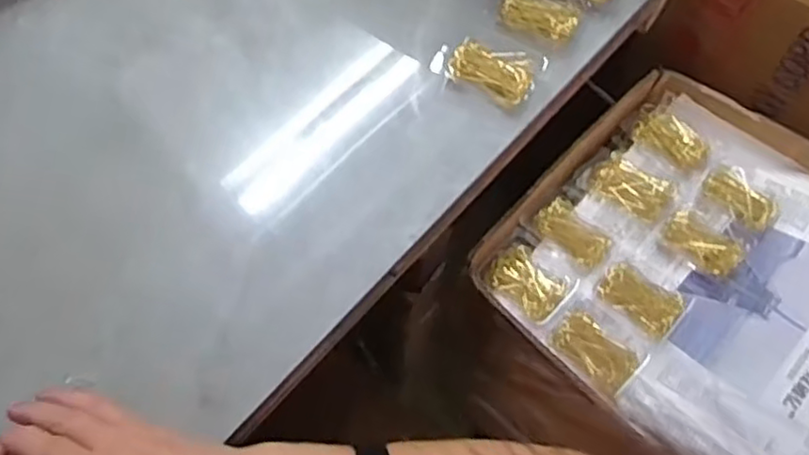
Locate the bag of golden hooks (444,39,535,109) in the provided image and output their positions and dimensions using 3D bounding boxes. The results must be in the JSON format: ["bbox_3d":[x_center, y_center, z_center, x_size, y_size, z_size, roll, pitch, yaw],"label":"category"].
[{"bbox_3d":[0.078,-0.139,0.582,0.075,0.023,0.044,27,66,10],"label":"bag of golden hooks"}]

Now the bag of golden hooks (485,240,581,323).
[{"bbox_3d":[0.116,0.049,0.612,0.076,0.016,0.057,36,68,14],"label":"bag of golden hooks"}]

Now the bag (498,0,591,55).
[{"bbox_3d":[0.128,-0.204,0.619,0.077,0.016,0.061,34,67,13],"label":"bag"}]

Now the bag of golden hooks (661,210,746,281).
[{"bbox_3d":[0.287,0.015,0.633,0.070,0.014,0.045,40,69,15],"label":"bag of golden hooks"}]

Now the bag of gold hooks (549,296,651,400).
[{"bbox_3d":[0.172,0.105,0.587,0.062,0.019,0.079,-39,72,-19],"label":"bag of gold hooks"}]

